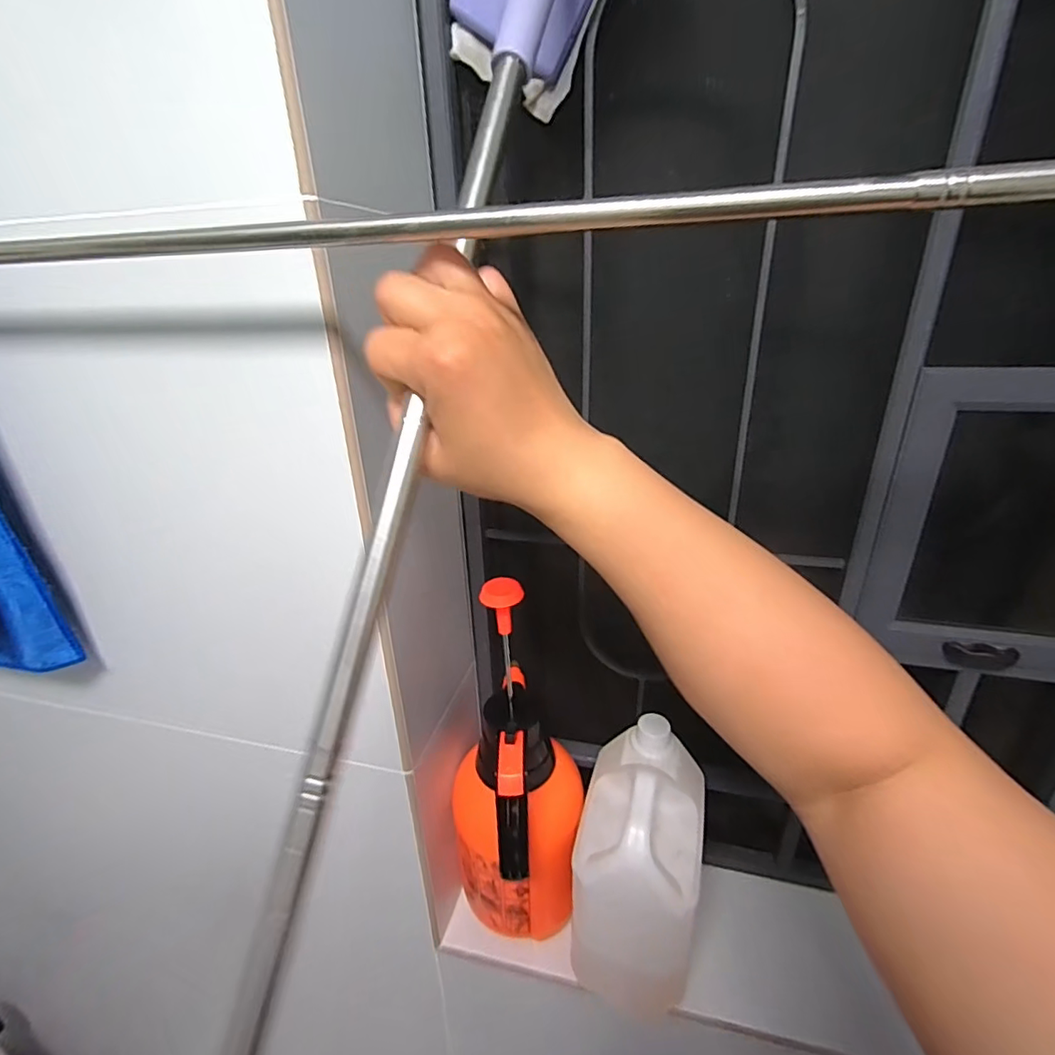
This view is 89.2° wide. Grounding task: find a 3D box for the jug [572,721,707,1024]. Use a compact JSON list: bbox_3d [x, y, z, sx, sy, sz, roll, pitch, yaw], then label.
[{"bbox_3d":[0.095,0.294,0.462,0.093,0.209,0.120,6,25,17],"label":"jug"}]

